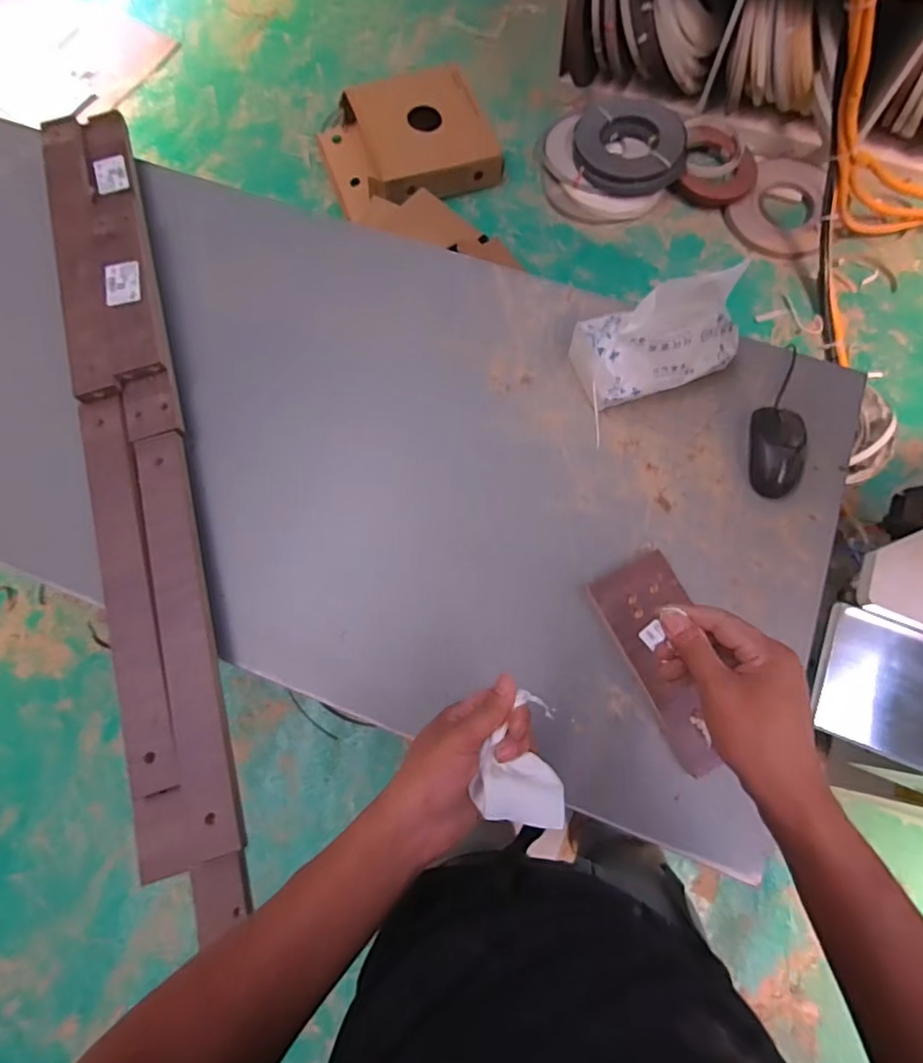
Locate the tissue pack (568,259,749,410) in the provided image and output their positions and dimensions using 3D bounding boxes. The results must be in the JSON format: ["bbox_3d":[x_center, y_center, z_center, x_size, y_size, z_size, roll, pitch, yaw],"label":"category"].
[{"bbox_3d":[0.230,-0.225,0.627,0.173,0.138,0.091,-15,73,-3],"label":"tissue pack"}]

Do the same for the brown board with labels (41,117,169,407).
[{"bbox_3d":[-0.480,-0.390,0.735,0.124,0.035,0.480,-15,73,-3],"label":"brown board with labels"}]

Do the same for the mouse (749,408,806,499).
[{"bbox_3d":[0.371,-0.095,0.636,0.064,0.037,0.113,7,74,4],"label":"mouse"}]

